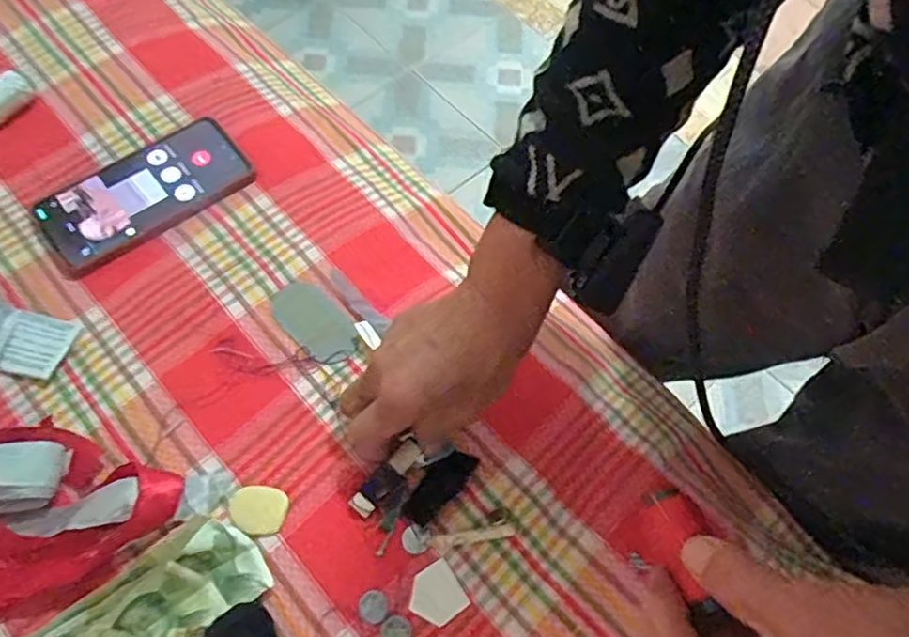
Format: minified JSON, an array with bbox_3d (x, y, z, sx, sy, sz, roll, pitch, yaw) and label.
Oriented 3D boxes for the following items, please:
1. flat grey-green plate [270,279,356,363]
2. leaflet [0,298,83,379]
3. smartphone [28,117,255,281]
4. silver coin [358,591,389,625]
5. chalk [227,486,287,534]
[{"bbox_3d":[-0.105,0.000,0.503,0.041,0.007,0.072,-37,70,-20],"label":"flat grey-green plate"},{"bbox_3d":[-0.312,0.011,0.473,0.070,0.030,0.048,17,63,5],"label":"leaflet"},{"bbox_3d":[-0.250,-0.104,0.541,0.162,0.013,0.085,-36,70,-19],"label":"smartphone"},{"bbox_3d":[-0.050,0.177,0.416,0.018,0.004,0.018,1,63,-3],"label":"silver coin"},{"bbox_3d":[-0.128,0.123,0.441,0.037,0.004,0.030,10,63,2],"label":"chalk"}]

